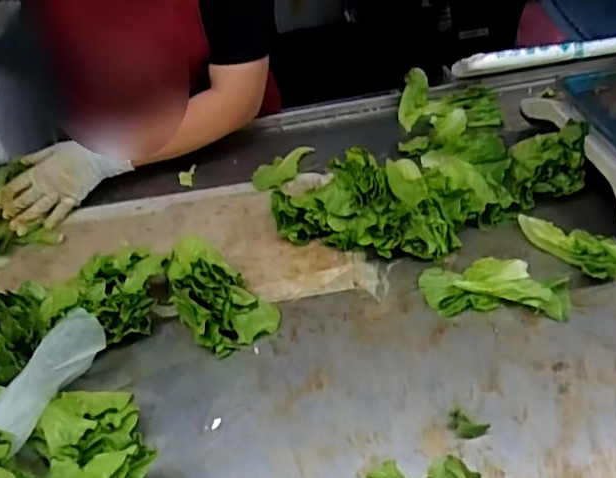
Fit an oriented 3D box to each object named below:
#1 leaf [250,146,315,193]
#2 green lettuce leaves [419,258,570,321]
[{"bbox_3d":[-0.043,-0.109,0.878,0.057,0.024,0.098,25,51,31],"label":"leaf"},{"bbox_3d":[0.210,0.047,0.658,0.156,0.029,0.083,2,43,11],"label":"green lettuce leaves"}]

